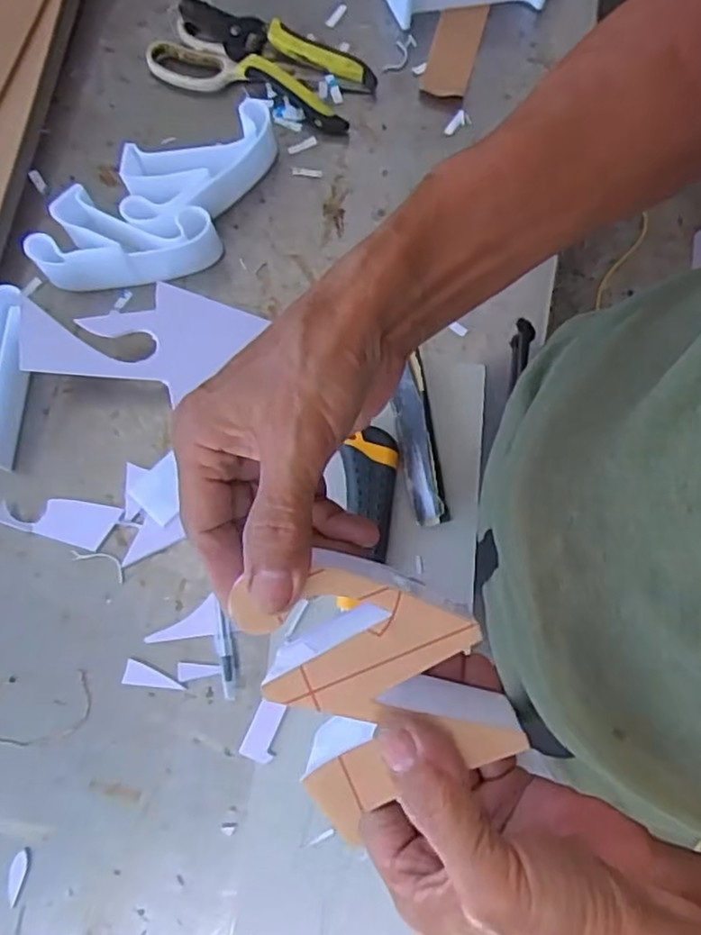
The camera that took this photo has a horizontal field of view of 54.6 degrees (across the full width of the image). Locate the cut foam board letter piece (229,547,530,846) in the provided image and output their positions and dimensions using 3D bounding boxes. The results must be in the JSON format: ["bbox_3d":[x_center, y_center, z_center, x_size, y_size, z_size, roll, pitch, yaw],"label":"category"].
[{"bbox_3d":[0.009,0.078,0.256,0.080,0.018,0.093,-25,78,-4],"label":"cut foam board letter piece"}]

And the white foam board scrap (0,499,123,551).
[{"bbox_3d":[-0.215,0.037,0.498,0.087,0.005,0.033,10,78,2],"label":"white foam board scrap"}]

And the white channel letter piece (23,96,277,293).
[{"bbox_3d":[-0.143,-0.206,0.535,0.099,0.043,0.204,42,81,8],"label":"white channel letter piece"}]

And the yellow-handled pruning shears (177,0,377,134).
[{"bbox_3d":[-0.063,-0.355,0.576,0.172,0.022,0.077,33,80,7],"label":"yellow-handled pruning shears"}]

